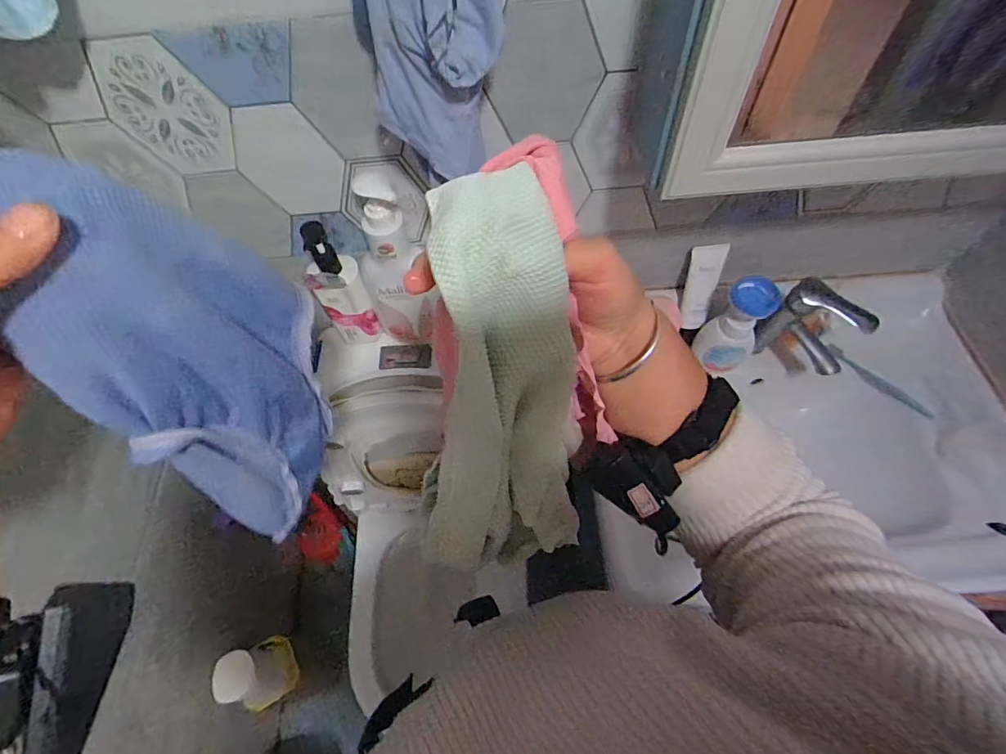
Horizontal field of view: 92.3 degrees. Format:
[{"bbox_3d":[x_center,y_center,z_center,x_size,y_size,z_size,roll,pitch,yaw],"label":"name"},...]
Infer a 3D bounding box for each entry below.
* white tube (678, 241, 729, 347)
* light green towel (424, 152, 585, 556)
[{"bbox_3d":[0.306,-0.129,0.758,0.044,0.168,0.028,4,36,5],"label":"white tube"},{"bbox_3d":[0.001,0.019,0.252,0.078,0.225,0.046,-1,31,3],"label":"light green towel"}]

